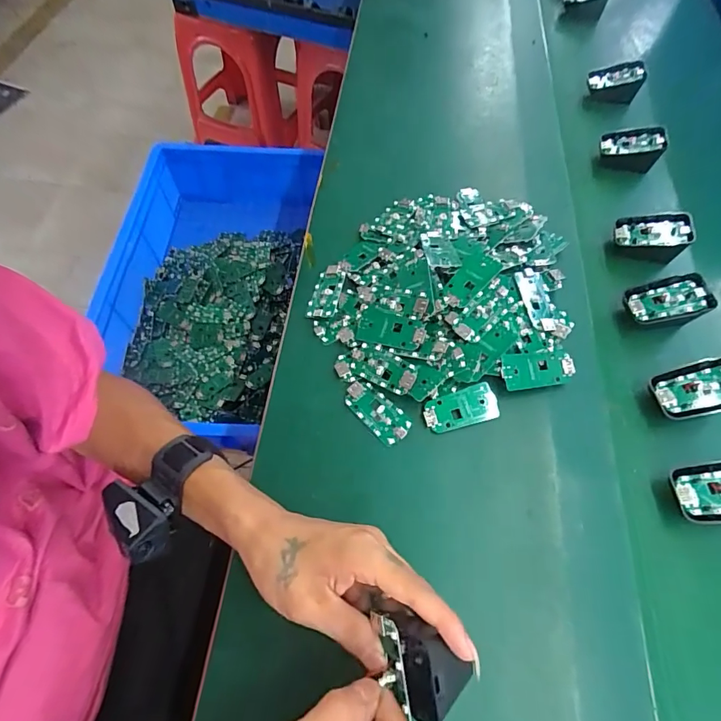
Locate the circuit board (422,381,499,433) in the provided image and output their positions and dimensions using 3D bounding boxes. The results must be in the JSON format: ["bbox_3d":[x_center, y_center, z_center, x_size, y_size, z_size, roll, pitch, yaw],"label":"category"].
[{"bbox_3d":[0.087,0.042,0.375,0.062,0.007,0.031,-17,64,-9],"label":"circuit board"}]

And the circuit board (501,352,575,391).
[{"bbox_3d":[0.155,0.009,0.383,0.063,0.005,0.031,-3,75,-4],"label":"circuit board"}]

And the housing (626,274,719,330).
[{"bbox_3d":[0.295,-0.056,0.423,0.073,0.044,0.034,-1,62,-1],"label":"housing"}]

